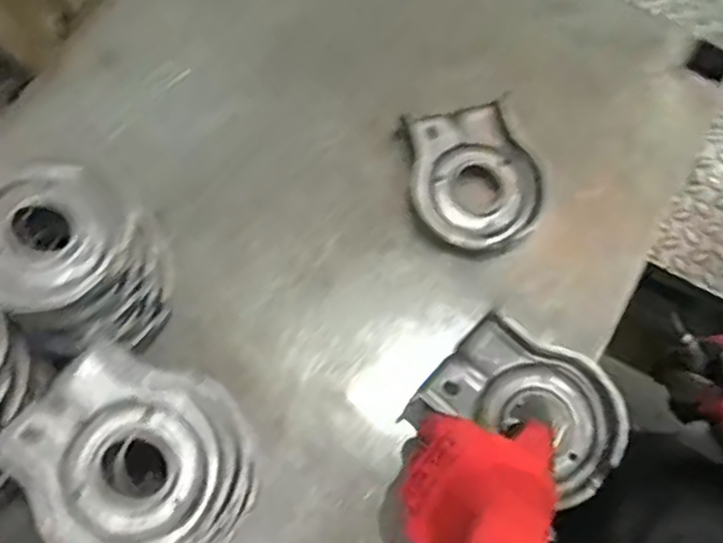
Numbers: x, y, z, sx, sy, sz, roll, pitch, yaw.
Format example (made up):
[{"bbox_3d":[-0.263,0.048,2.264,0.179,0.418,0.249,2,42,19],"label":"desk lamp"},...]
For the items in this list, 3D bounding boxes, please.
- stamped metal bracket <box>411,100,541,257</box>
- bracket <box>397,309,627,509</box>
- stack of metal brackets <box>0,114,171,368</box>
[{"bbox_3d":[0.090,-0.074,0.566,0.095,0.021,0.118,-9,73,-5],"label":"stamped metal bracket"},{"bbox_3d":[0.109,0.090,0.476,0.123,0.028,0.084,37,85,19],"label":"bracket"},{"bbox_3d":[-0.201,-0.012,0.481,0.136,0.122,0.118,29,74,7],"label":"stack of metal brackets"}]

